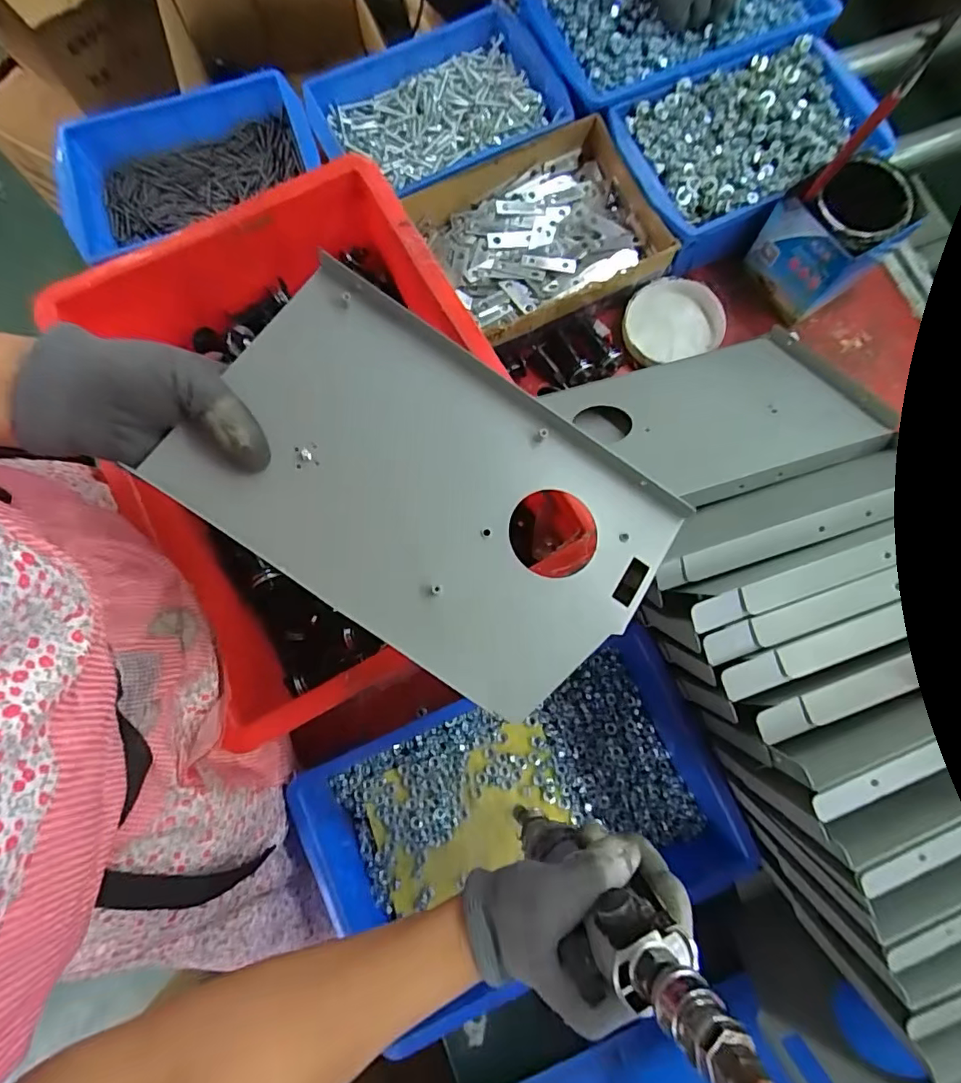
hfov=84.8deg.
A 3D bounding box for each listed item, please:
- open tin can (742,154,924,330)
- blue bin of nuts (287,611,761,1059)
[{"bbox_3d":[0.344,-0.299,0.515,0.103,0.102,0.094,-28,79,-5],"label":"open tin can"},{"bbox_3d":[0.032,0.214,0.420,0.297,0.073,0.192,-24,79,-4],"label":"blue bin of nuts"}]

